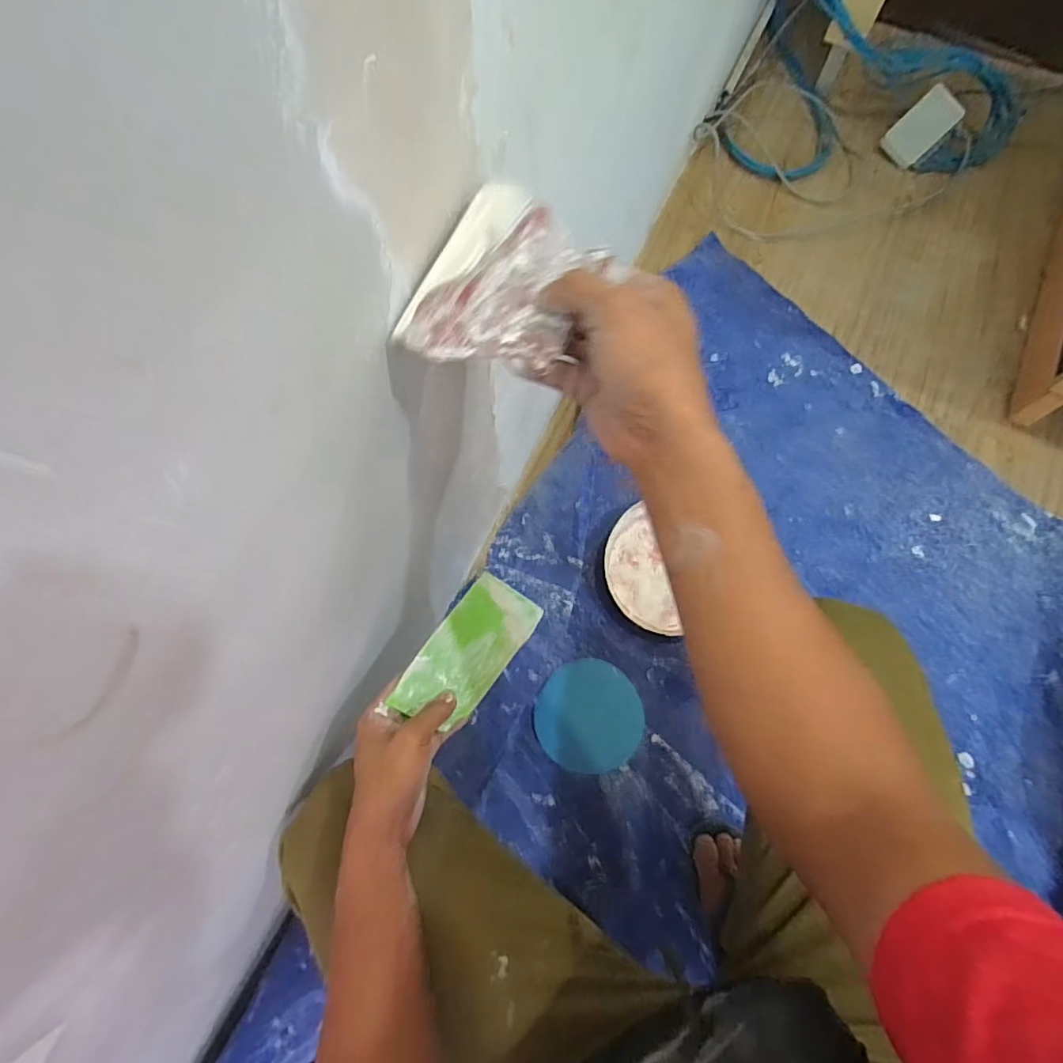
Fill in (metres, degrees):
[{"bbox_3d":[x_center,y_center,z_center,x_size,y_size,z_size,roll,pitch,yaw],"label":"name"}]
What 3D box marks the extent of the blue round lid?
[{"bbox_3d":[0.083,0.259,0.791,0.147,0.007,0.148,0,72,1],"label":"blue round lid"}]

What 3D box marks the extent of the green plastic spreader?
[{"bbox_3d":[-0.059,0.117,0.541,0.081,0.006,0.154,46,66,-18],"label":"green plastic spreader"}]

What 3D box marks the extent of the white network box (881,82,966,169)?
[{"bbox_3d":[0.755,-0.782,1.079,0.081,0.121,0.028,49,38,2],"label":"white network box"}]

